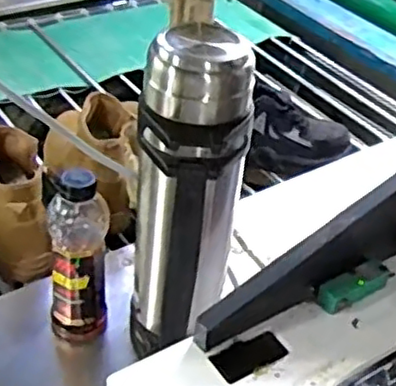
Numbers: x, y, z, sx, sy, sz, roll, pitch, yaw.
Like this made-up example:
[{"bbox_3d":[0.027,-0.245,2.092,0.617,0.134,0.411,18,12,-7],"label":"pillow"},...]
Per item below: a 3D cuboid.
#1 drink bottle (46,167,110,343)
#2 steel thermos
[{"bbox_3d":[-0.137,0.078,0.775,0.071,0.224,0.055,-1,41,-8],"label":"drink bottle"},{"bbox_3d":[-0.014,0.024,0.699,0.111,0.356,0.126,6,41,-1],"label":"steel thermos"}]

